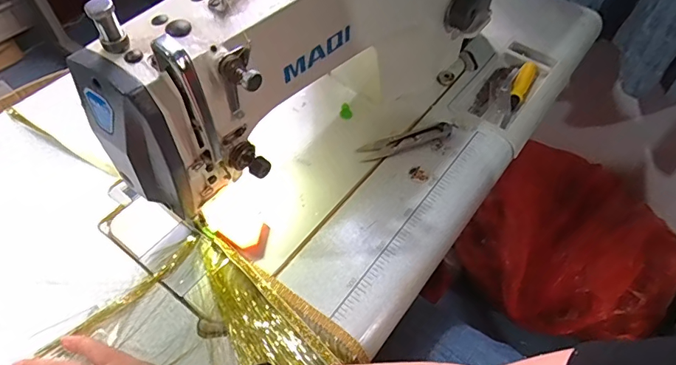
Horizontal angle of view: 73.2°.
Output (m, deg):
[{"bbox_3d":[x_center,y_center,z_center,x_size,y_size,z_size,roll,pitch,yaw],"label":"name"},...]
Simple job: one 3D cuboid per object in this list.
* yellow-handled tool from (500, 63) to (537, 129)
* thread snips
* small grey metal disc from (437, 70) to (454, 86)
[{"bbox_3d":[0.235,-0.117,0.597,0.022,0.016,0.127,27,59,16],"label":"yellow-handled tool"},{"bbox_3d":[0.084,-0.049,0.542,0.120,0.006,0.026,-17,58,-12],"label":"thread snips"},{"bbox_3d":[0.144,-0.139,0.606,0.020,0.007,0.022,1,56,-1],"label":"small grey metal disc"}]

